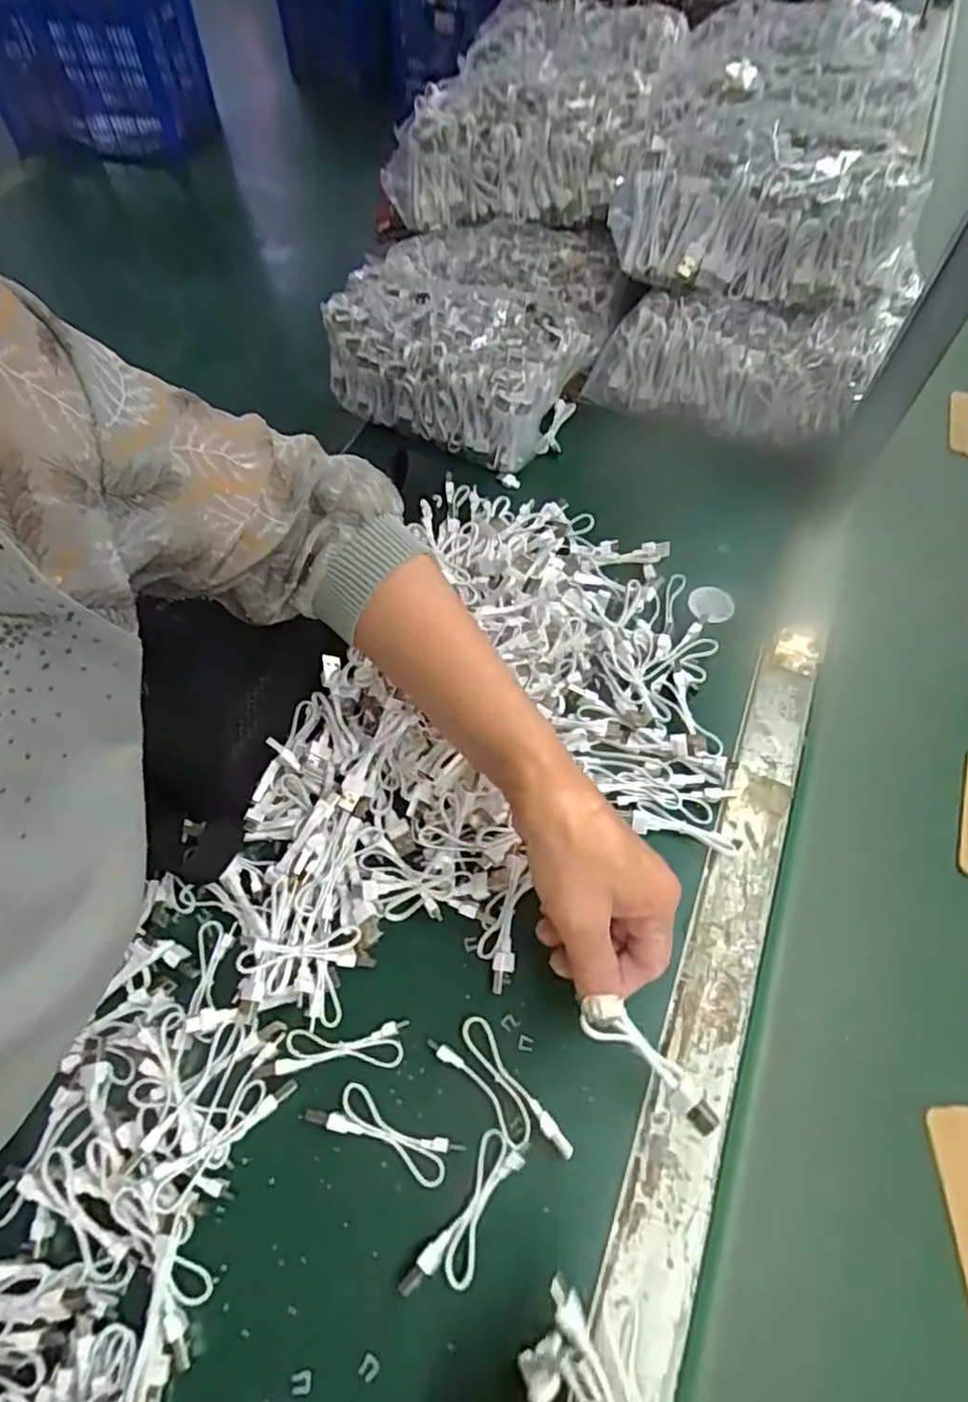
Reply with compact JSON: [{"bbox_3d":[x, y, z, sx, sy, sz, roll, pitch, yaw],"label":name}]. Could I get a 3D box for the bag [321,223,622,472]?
[{"bbox_3d":[-0.003,-0.343,0.612,0.217,0.090,0.215,25,63,13],"label":"bag"}]

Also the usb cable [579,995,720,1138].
[{"bbox_3d":[0.077,0.169,0.310,0.073,0.016,0.018,39,70,15],"label":"usb cable"}]

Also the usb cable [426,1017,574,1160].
[{"bbox_3d":[0.010,0.202,0.344,0.029,0.011,0.082,-40,62,-18],"label":"usb cable"}]

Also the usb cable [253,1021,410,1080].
[{"bbox_3d":[-0.082,0.188,0.357,0.077,0.010,0.021,-7,57,2],"label":"usb cable"}]

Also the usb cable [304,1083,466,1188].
[{"bbox_3d":[-0.051,0.221,0.338,0.078,0.011,0.024,18,61,17],"label":"usb cable"}]

